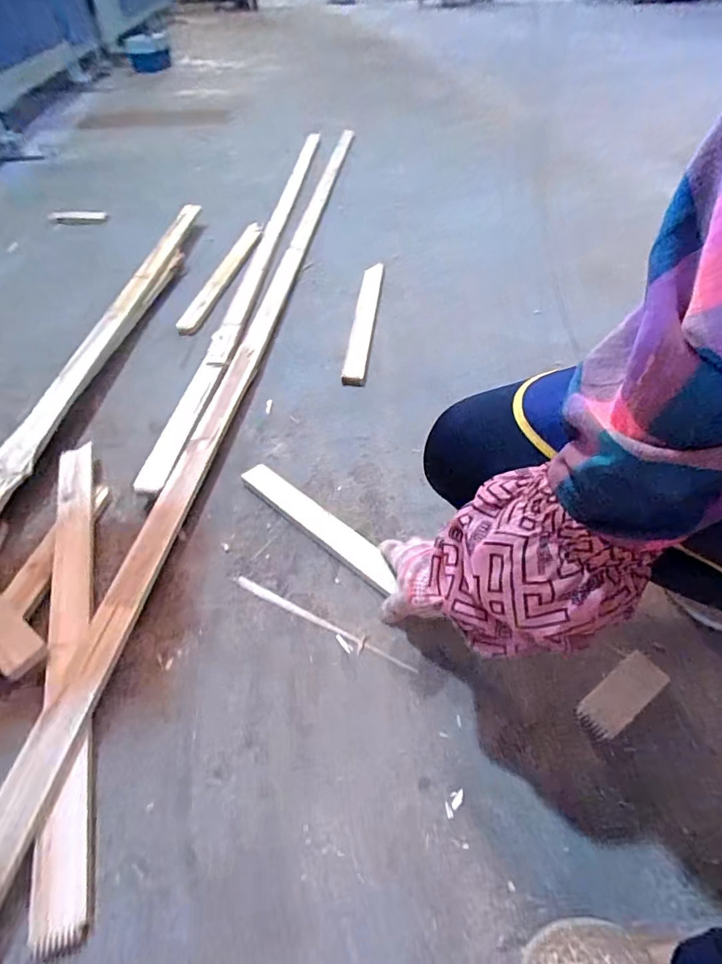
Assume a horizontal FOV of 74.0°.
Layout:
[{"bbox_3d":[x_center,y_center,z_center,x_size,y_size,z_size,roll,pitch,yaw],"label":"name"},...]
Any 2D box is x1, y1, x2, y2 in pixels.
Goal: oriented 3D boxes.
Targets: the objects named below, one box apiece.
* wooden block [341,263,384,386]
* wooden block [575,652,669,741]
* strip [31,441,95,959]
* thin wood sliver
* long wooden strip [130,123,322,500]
[{"bbox_3d":[0.010,-0.347,0.998,0.044,0.024,0.445,5,48,3],"label":"wooden block"},{"bbox_3d":[0.268,0.219,0.494,0.097,0.023,0.040,-27,54,-24],"label":"wooden block"},{"bbox_3d":[-0.321,0.154,0.534,0.043,0.025,0.554,-14,50,-14],"label":"strip"},{"bbox_3d":[-0.047,0.162,0.550,0.231,0.008,0.018,25,52,19],"label":"thin wood sliver"},{"bbox_3d":[-0.238,-0.624,1.231,0.048,0.031,1.740,3,48,1],"label":"long wooden strip"}]

